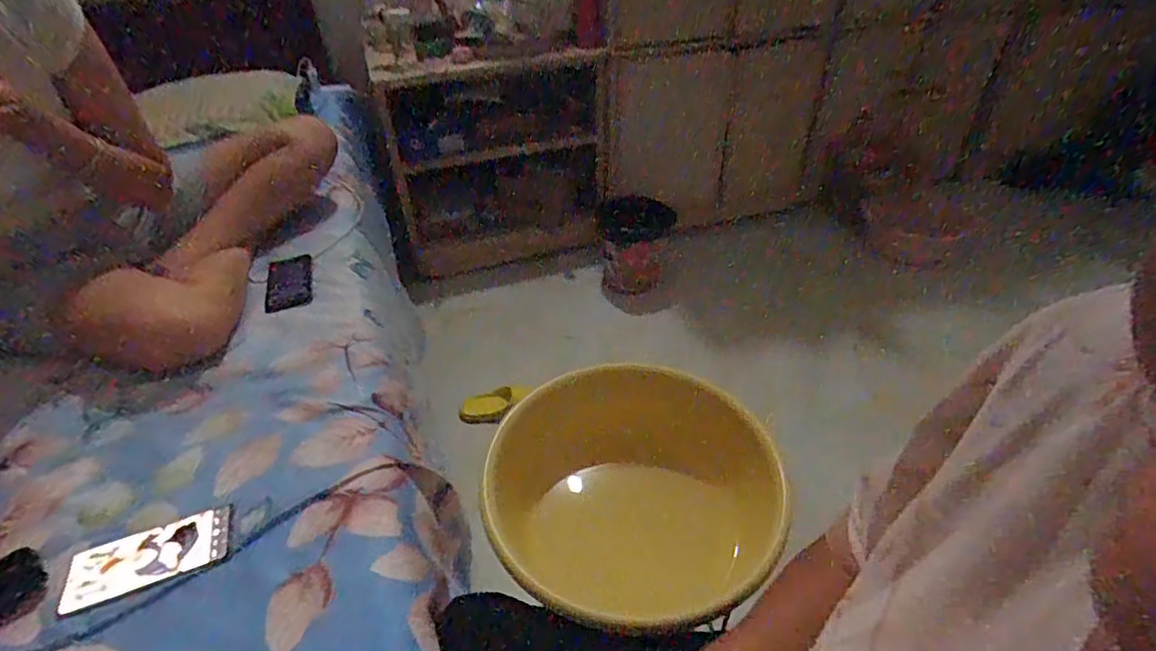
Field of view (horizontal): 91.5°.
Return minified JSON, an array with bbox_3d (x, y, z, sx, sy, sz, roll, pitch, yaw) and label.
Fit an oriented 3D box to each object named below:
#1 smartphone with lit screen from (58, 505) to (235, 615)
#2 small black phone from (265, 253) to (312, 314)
[{"bbox_3d":[-0.473,0.255,0.620,0.160,0.005,0.074,-14,41,-15],"label":"smartphone with lit screen"},{"bbox_3d":[-0.536,-0.085,1.043,0.077,0.008,0.148,-13,41,-14],"label":"small black phone"}]

